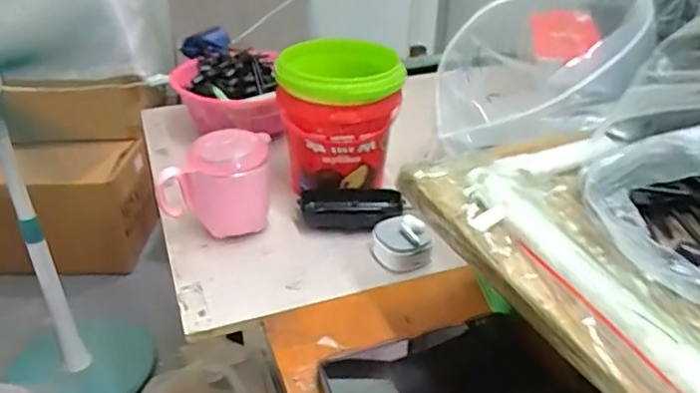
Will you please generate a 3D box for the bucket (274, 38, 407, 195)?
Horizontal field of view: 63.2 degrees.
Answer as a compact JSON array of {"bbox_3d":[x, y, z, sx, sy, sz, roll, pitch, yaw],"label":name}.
[{"bbox_3d":[-0.013,-0.081,0.639,0.131,0.151,0.126,-7,33,-12],"label":"bucket"}]

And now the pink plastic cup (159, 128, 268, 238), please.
[{"bbox_3d":[-0.134,-0.011,0.578,0.105,0.100,0.080,3,32,3],"label":"pink plastic cup"}]

